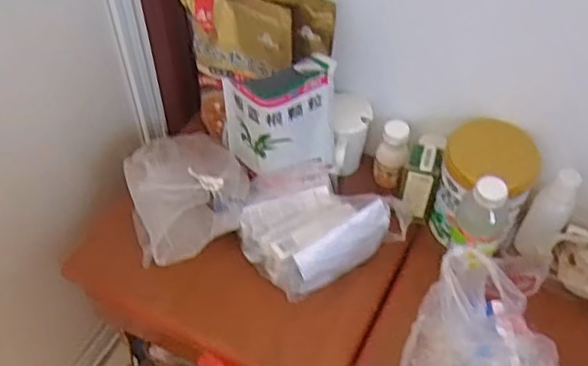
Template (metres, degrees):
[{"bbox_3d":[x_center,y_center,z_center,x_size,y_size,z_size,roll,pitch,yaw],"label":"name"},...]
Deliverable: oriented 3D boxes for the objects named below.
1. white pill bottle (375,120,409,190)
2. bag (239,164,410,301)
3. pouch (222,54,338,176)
[{"bbox_3d":[0.159,-0.046,1.031,0.049,0.110,0.052,0,51,0],"label":"white pill bottle"},{"bbox_3d":[0.036,0.050,0.963,0.235,0.082,0.186,-24,55,-18],"label":"bag"},{"bbox_3d":[-0.020,-0.104,0.962,0.163,0.173,0.104,-4,51,-3],"label":"pouch"}]

